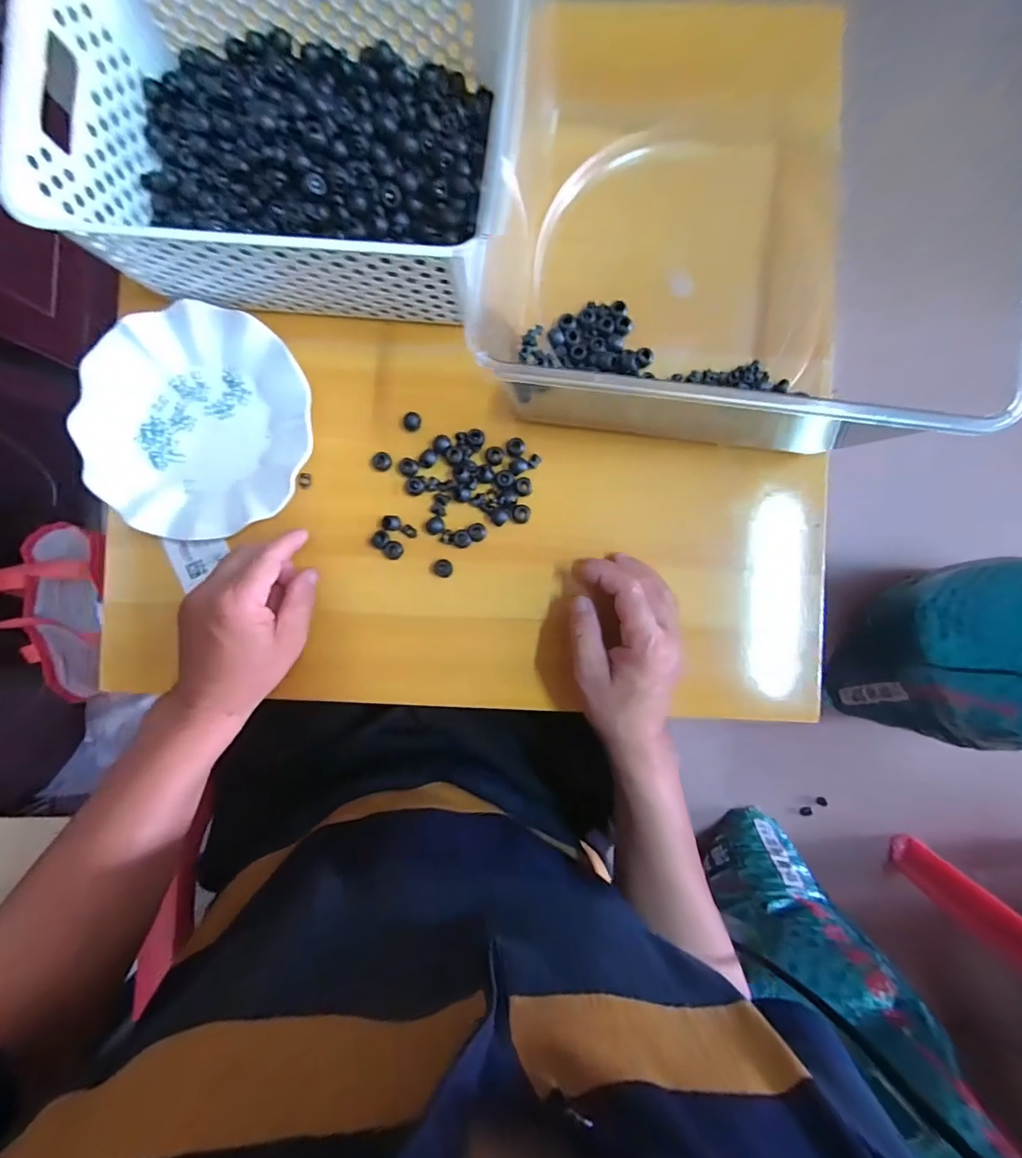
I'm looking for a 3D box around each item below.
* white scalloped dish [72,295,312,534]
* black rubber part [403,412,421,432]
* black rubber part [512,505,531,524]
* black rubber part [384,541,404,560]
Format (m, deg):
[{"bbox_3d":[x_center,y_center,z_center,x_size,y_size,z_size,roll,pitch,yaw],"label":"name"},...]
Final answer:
[{"bbox_3d":[-0.253,-0.125,0.391,0.179,0.024,0.177,-17,89,0],"label":"white scalloped dish"},{"bbox_3d":[-0.081,-0.130,0.397,0.015,0.010,0.012,-42,90,-1],"label":"black rubber part"},{"bbox_3d":[0.008,-0.053,0.393,0.015,0.005,0.015,0,89,0],"label":"black rubber part"},{"bbox_3d":[-0.097,-0.023,0.403,0.014,0.013,0.015,0,89,0],"label":"black rubber part"}]

